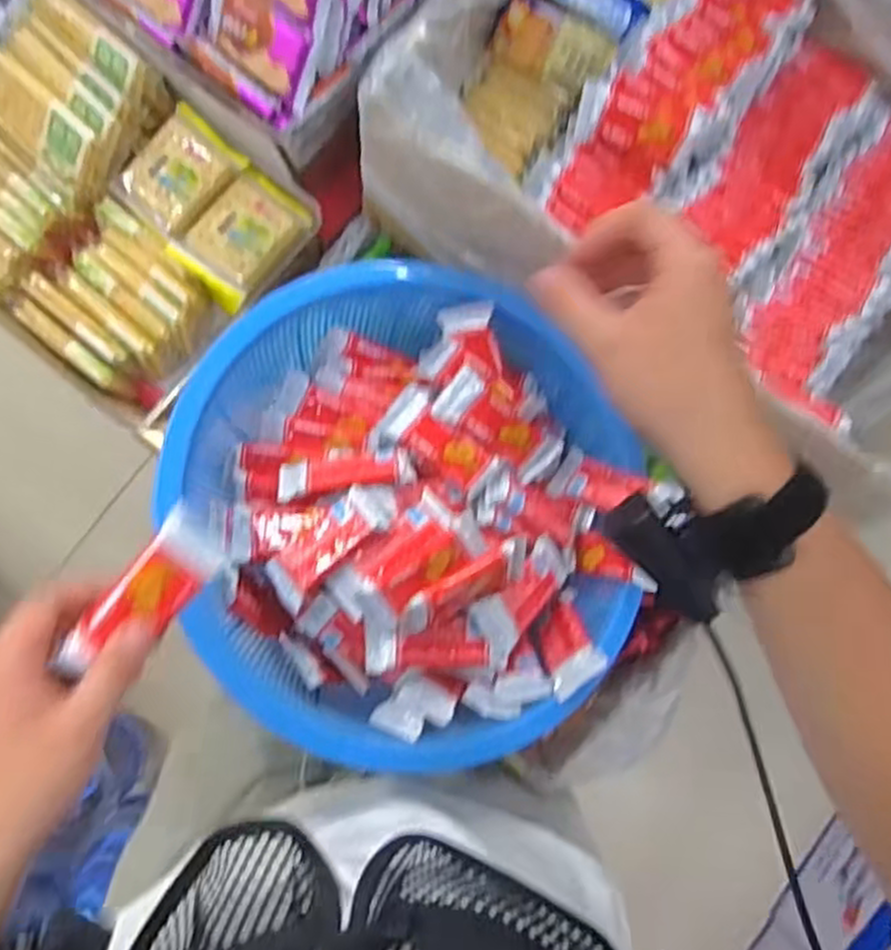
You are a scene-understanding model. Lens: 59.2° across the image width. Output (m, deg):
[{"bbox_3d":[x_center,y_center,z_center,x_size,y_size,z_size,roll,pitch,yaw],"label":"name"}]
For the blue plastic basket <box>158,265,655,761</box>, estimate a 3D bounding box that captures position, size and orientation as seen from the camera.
[{"bbox_3d":[-0.018,0.028,0.595,0.323,0.175,0.344,6,85,-2],"label":"blue plastic basket"}]

